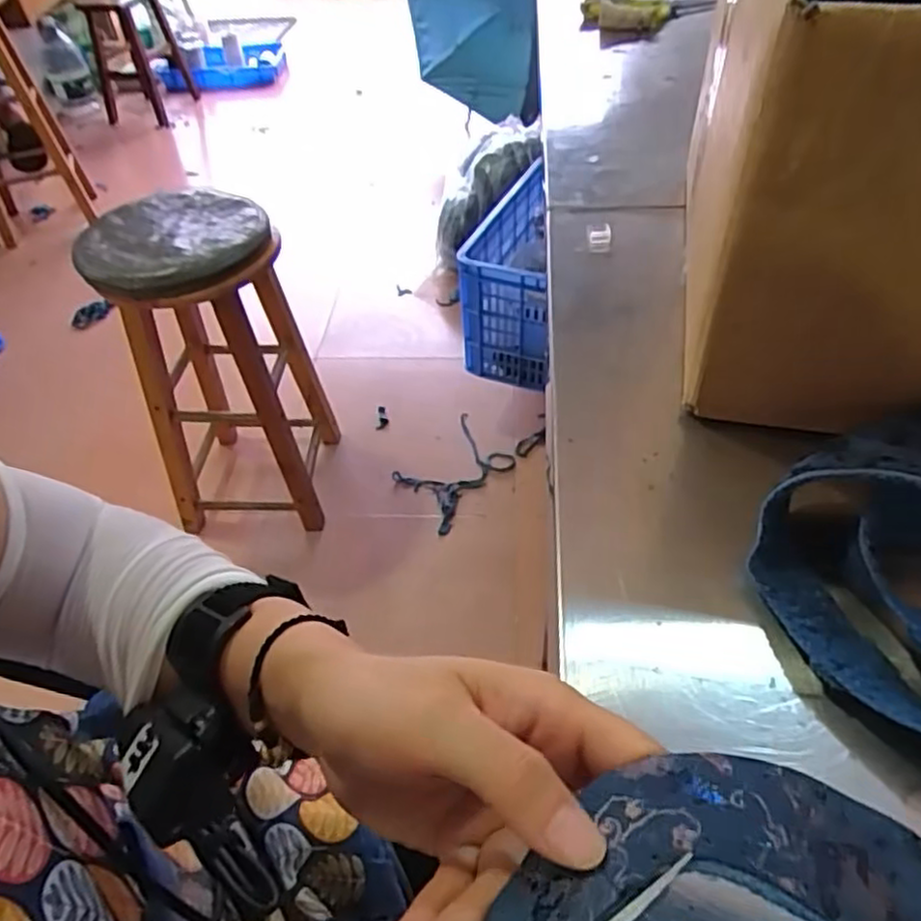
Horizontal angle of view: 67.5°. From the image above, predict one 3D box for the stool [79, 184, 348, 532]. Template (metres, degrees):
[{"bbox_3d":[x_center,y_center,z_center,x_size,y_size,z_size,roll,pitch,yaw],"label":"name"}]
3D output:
[{"bbox_3d":[-0.419,-0.167,1.232,0.274,0.526,0.259,-6,46,-1],"label":"stool"}]

